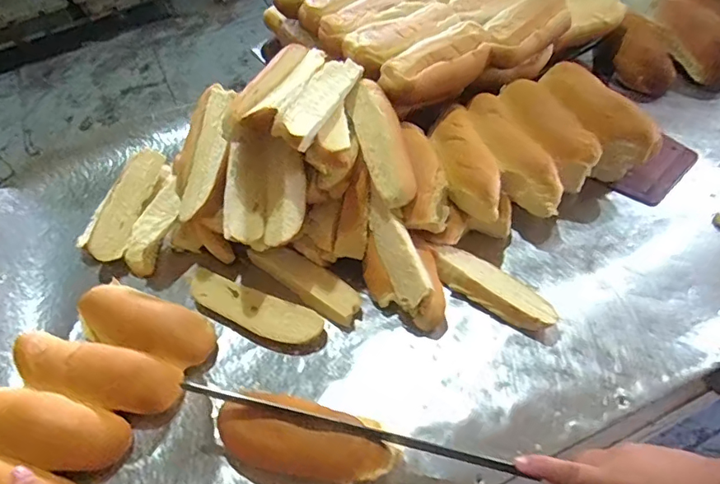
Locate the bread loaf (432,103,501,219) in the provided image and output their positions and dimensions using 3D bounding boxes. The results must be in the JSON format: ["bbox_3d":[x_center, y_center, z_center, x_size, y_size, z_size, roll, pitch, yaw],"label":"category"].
[{"bbox_3d":[0.112,-0.089,0.558,0.059,0.051,0.153,-13,54,-4],"label":"bread loaf"}]

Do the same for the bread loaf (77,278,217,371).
[{"bbox_3d":[-0.210,0.086,0.513,0.140,0.043,0.061,20,57,1],"label":"bread loaf"}]

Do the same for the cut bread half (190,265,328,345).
[{"bbox_3d":[-0.110,0.073,0.529,0.149,0.032,0.039,17,57,17],"label":"cut bread half"}]

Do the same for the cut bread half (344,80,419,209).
[{"bbox_3d":[0.023,-0.106,0.521,0.048,0.023,0.146,-16,76,-6],"label":"cut bread half"}]

